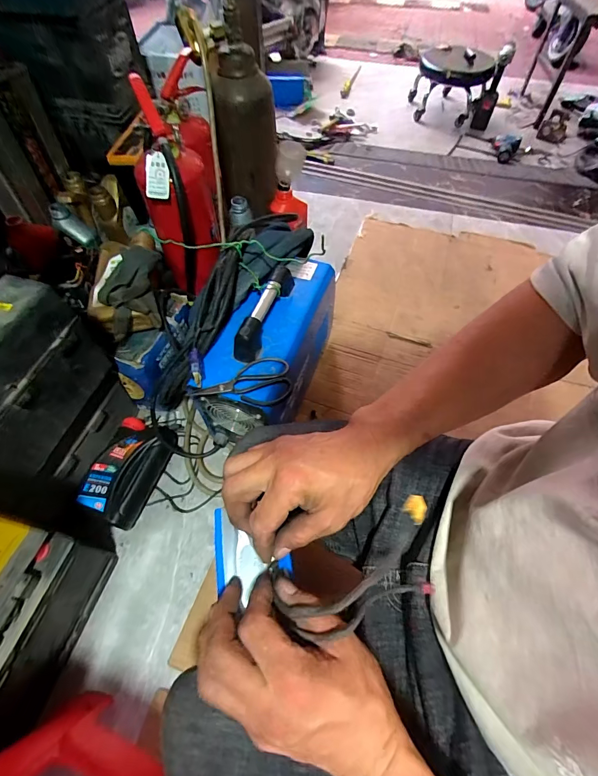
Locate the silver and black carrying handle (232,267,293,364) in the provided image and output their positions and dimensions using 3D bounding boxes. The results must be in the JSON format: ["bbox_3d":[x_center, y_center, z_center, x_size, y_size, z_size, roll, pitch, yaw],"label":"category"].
[{"bbox_3d":[-0.058,-0.136,0.652,0.037,0.050,0.199,20,61,12],"label":"silver and black carrying handle"}]

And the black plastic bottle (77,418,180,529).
[{"bbox_3d":[-0.338,0.164,0.749,0.120,0.072,0.206,16,61,10],"label":"black plastic bottle"}]

